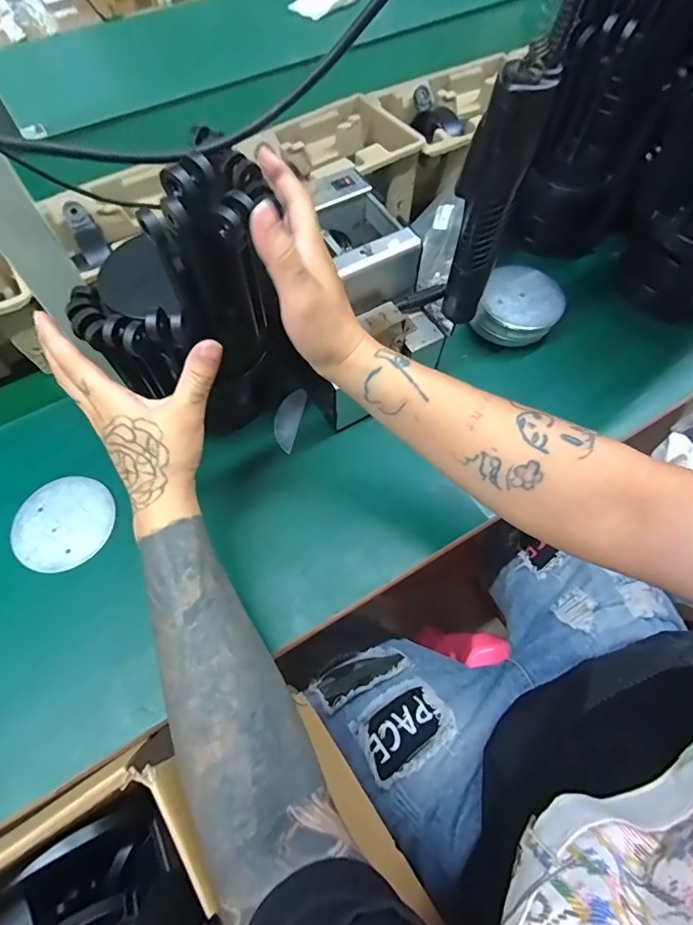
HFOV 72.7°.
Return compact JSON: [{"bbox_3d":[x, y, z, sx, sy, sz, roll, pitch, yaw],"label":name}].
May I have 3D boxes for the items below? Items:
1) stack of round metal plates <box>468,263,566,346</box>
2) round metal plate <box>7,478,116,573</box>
[{"bbox_3d":[0.198,-0.181,0.539,0.092,0.035,0.095,26,66,13],"label":"stack of round metal plates"},{"bbox_3d":[-0.273,0.058,0.455,0.097,0.005,0.091,0,63,0],"label":"round metal plate"}]

